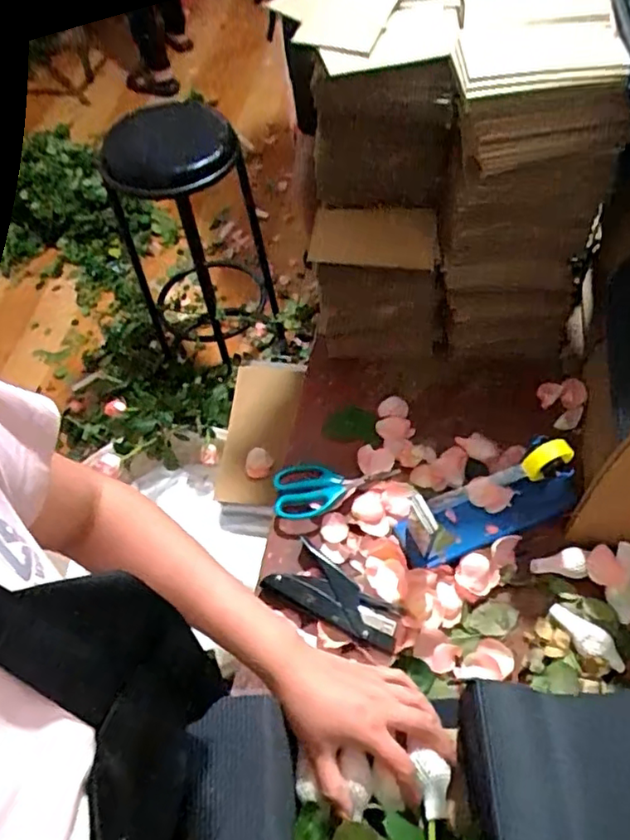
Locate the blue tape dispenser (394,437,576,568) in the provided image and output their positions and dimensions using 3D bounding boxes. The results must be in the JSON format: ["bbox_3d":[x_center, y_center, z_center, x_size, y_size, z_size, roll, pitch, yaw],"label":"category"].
[{"bbox_3d":[0.178,0.088,0.628,0.181,0.124,0.066,-21,60,-8],"label":"blue tape dispenser"}]

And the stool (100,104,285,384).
[{"bbox_3d":[-0.316,-0.449,1.576,0.333,0.711,0.412,-37,63,-17],"label":"stool"}]

